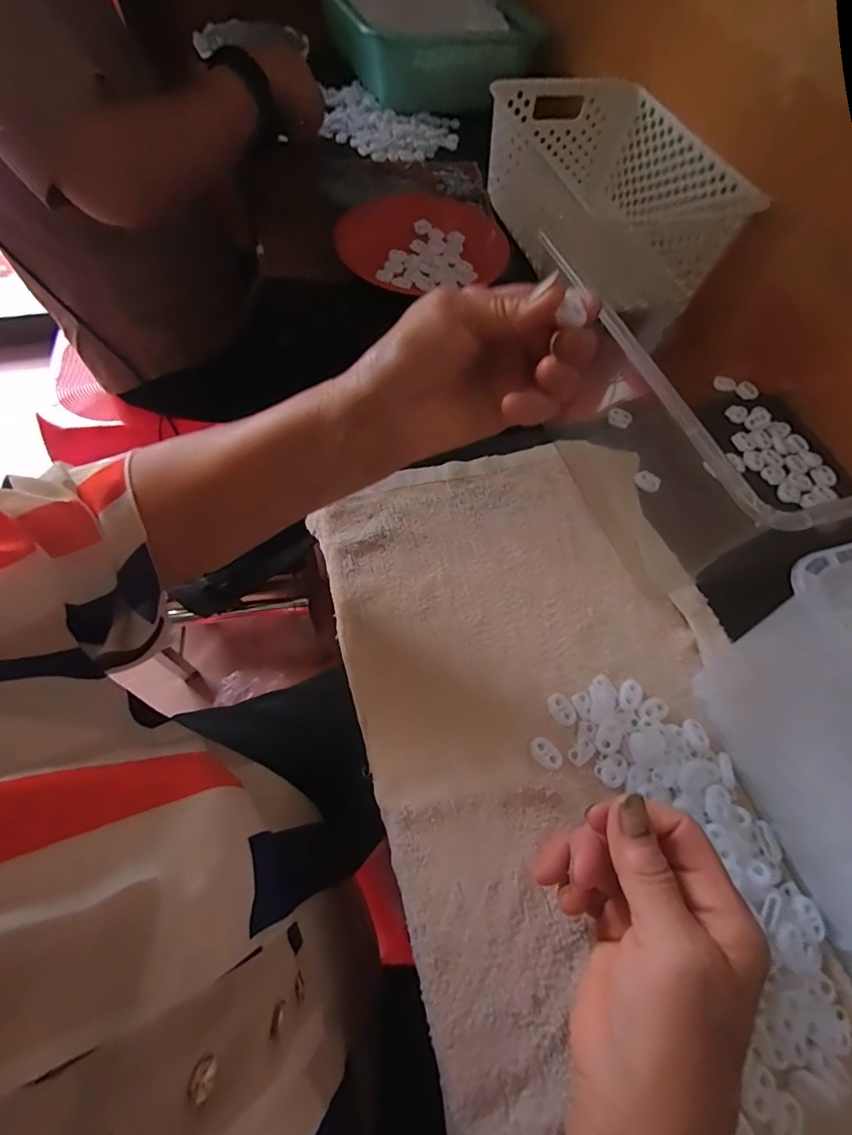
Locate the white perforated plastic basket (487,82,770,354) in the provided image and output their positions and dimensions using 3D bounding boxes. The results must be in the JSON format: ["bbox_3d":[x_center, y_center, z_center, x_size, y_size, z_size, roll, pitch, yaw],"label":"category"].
[{"bbox_3d":[0.211,-0.446,0.565,0.195,0.099,0.303,-16,64,-12],"label":"white perforated plastic basket"}]

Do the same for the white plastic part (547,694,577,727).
[{"bbox_3d":[0.093,0.097,0.325,0.016,0.005,0.022,-29,68,-18],"label":"white plastic part"}]

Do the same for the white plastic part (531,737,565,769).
[{"bbox_3d":[0.078,0.122,0.310,0.015,0.004,0.021,-37,70,-21],"label":"white plastic part"}]

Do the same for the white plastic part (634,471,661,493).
[{"bbox_3d":[0.197,-0.077,0.424,0.022,0.007,0.012,41,67,18],"label":"white plastic part"}]

